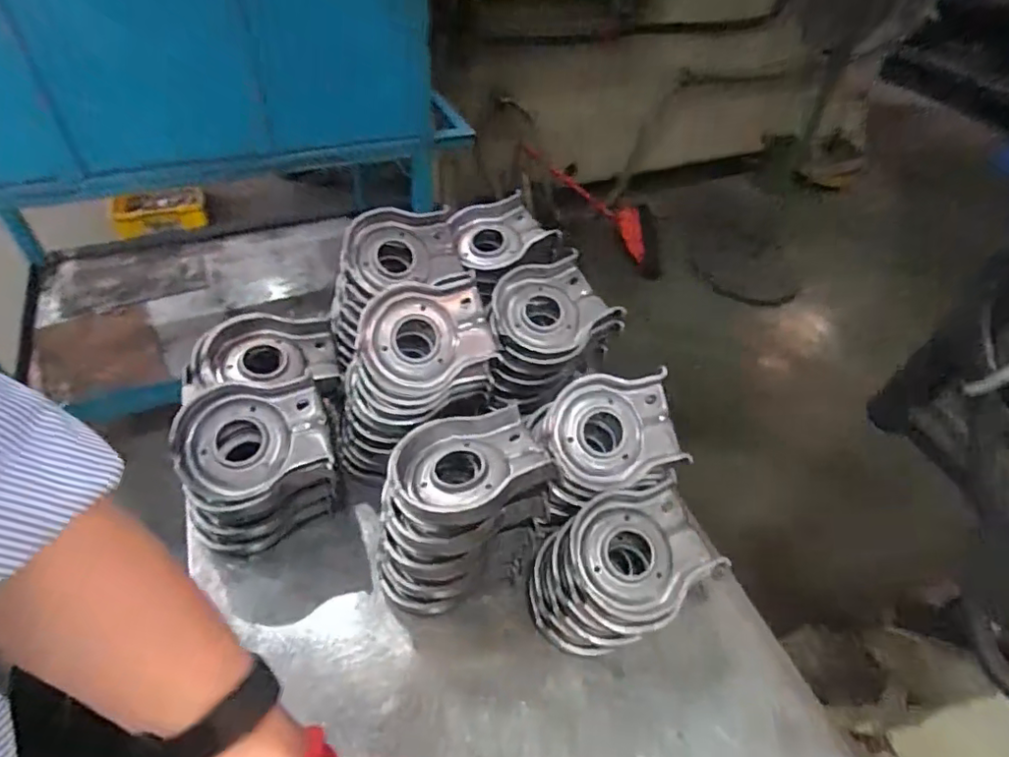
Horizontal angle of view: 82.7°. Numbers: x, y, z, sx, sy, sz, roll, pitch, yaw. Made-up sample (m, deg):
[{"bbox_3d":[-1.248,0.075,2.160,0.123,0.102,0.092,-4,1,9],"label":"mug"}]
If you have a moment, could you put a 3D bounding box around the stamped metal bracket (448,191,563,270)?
[{"bbox_3d":[-0.004,-0.174,0.689,0.119,0.034,0.099,-14,50,-19],"label":"stamped metal bracket"}]

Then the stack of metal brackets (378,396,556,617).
[{"bbox_3d":[-0.045,0.125,0.518,0.140,0.176,0.110,-6,47,-14],"label":"stack of metal brackets"}]

